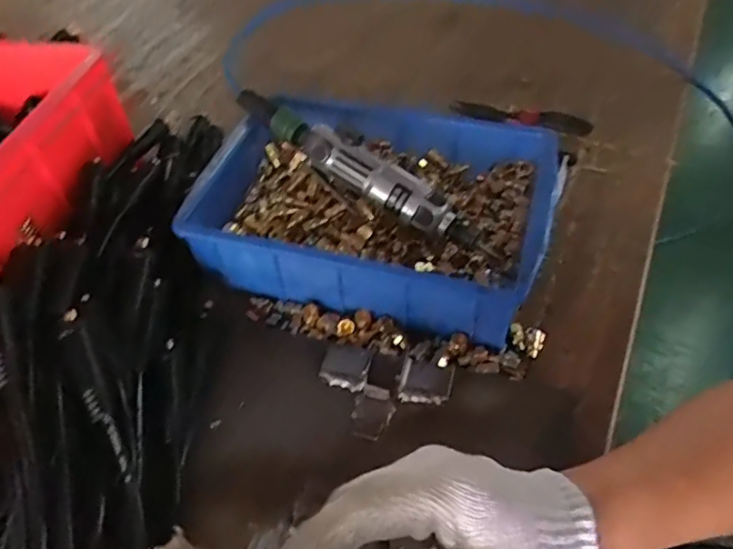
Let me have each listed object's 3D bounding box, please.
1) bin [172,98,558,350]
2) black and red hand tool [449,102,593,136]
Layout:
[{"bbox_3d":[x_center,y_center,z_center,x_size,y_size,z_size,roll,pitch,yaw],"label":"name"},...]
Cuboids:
[{"bbox_3d":[0.009,-0.059,0.524,0.293,0.090,0.202,13,51,13],"label":"bin"},{"bbox_3d":[0.175,-0.181,0.653,0.154,0.024,0.030,18,54,17],"label":"black and red hand tool"}]

